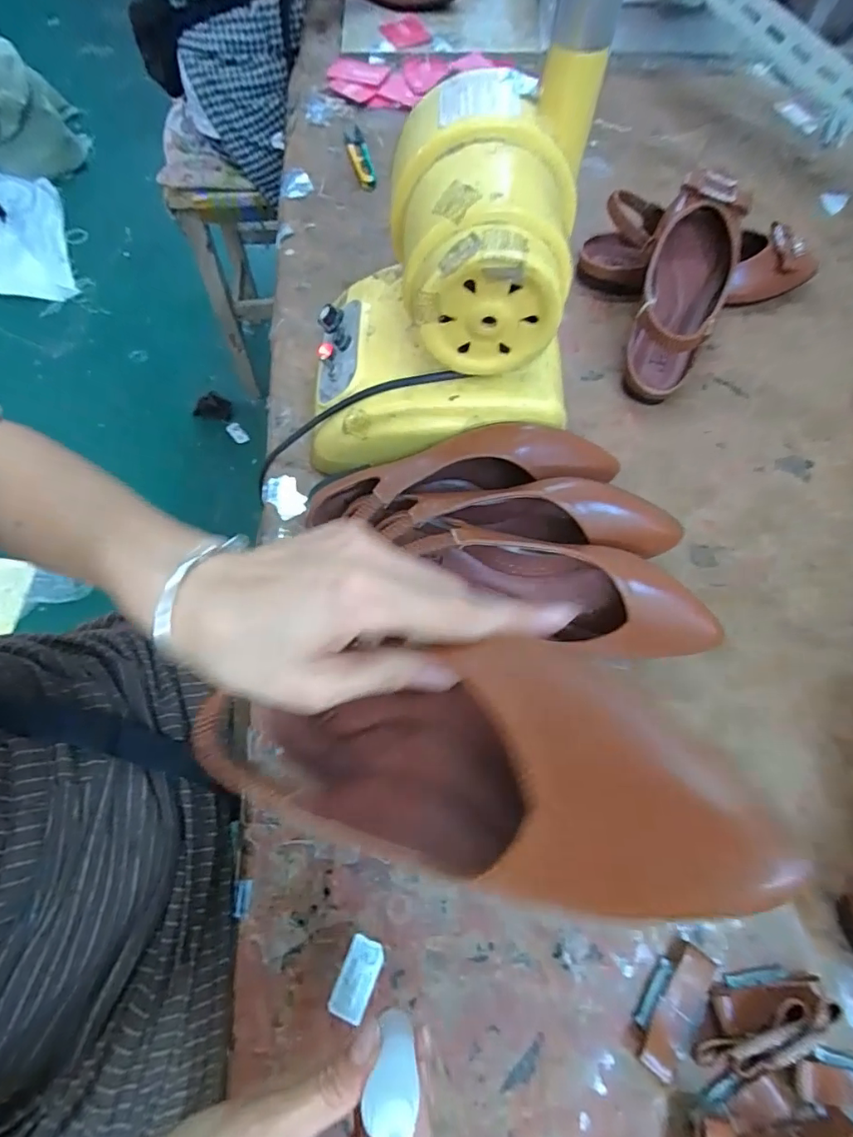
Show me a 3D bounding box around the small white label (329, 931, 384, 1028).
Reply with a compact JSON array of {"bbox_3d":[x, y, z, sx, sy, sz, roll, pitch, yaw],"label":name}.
[{"bbox_3d":[-0.041,0.240,0.297,0.021,0.004,0.039,21,68,9],"label":"small white label"}]

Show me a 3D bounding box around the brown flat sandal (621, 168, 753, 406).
[{"bbox_3d":[0.234,-0.253,0.459,0.073,0.060,0.202,20,84,8],"label":"brown flat sandal"}]

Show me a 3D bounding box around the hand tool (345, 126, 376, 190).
[{"bbox_3d":[-0.078,-0.491,0.608,0.023,0.012,0.089,-16,80,-7],"label":"hand tool"}]

